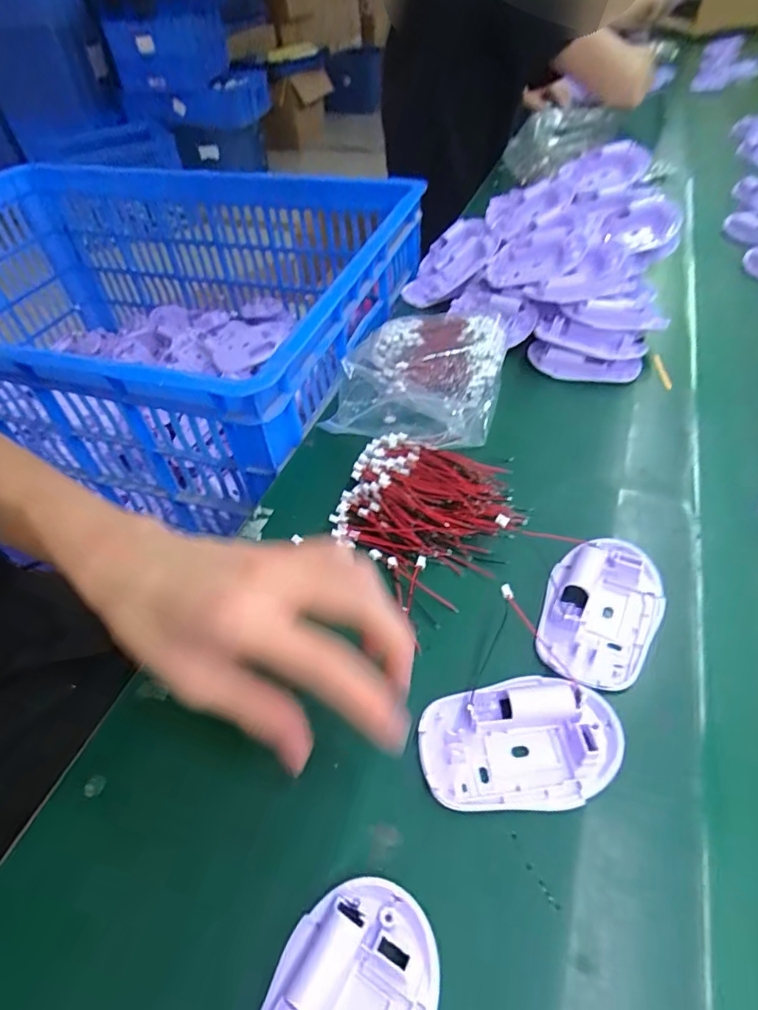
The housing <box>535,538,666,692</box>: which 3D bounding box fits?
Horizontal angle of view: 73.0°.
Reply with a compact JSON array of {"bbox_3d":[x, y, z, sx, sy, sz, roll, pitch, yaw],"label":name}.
[{"bbox_3d":[0.130,0.059,0.299,0.061,0.015,0.094,22,54,21],"label":"housing"}]

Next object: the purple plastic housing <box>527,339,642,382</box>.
[{"bbox_3d":[0.185,-0.129,0.469,0.097,0.025,0.022,19,53,19],"label":"purple plastic housing"}]

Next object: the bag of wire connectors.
[{"bbox_3d":[0.037,-0.119,0.450,0.134,0.034,0.164,11,51,12],"label":"bag of wire connectors"}]

